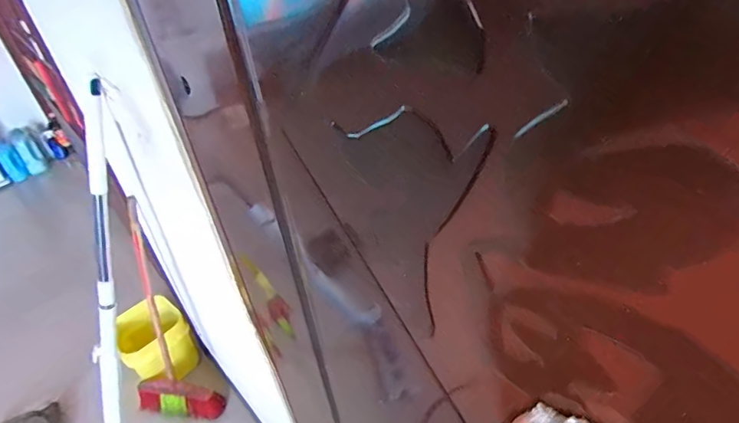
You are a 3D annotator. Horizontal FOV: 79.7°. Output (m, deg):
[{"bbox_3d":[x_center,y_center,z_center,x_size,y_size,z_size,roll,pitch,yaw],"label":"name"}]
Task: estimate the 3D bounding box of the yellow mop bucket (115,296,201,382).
[{"bbox_3d":[-0.800,0.489,1.666,0.230,0.255,0.190,-30,42,-27],"label":"yellow mop bucket"}]

